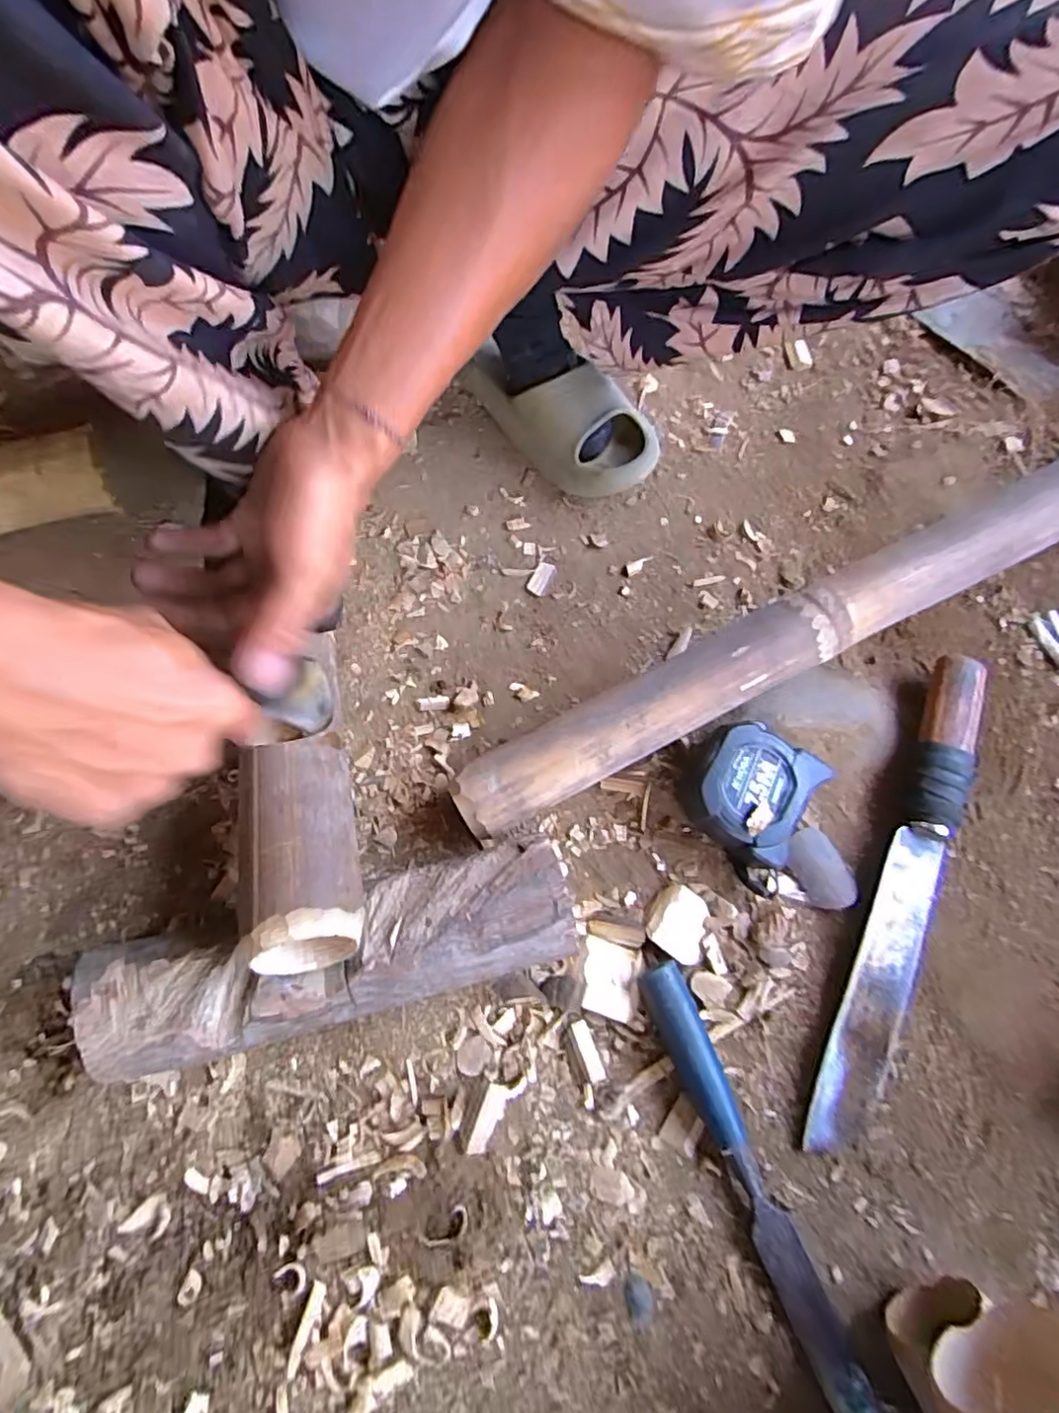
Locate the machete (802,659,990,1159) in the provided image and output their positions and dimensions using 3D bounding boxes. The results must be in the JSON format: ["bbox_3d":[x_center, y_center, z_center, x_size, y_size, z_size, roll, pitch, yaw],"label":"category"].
[{"bbox_3d":[0.256,0.114,0.411,0.041,0.036,0.339,25,67,8],"label":"machete"}]

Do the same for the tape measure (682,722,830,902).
[{"bbox_3d":[0.153,0.065,0.422,0.098,0.049,0.091,30,68,10],"label":"tape measure"}]

